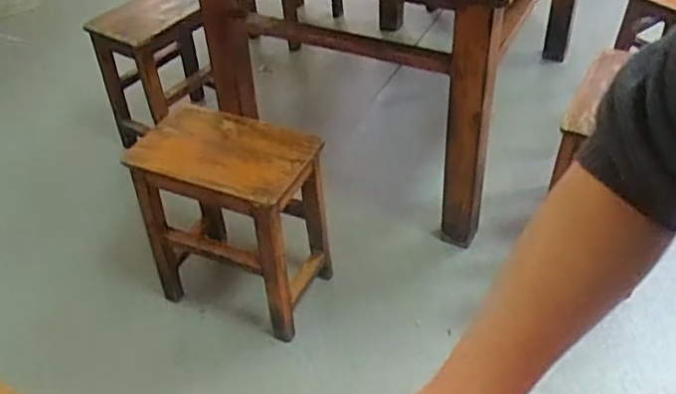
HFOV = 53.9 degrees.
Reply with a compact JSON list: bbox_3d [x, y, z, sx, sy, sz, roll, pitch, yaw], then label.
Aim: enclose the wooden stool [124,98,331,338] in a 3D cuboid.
[{"bbox_3d":[-0.238,0.049,1.560,0.381,0.433,0.268,13,44,19],"label":"wooden stool"}]

